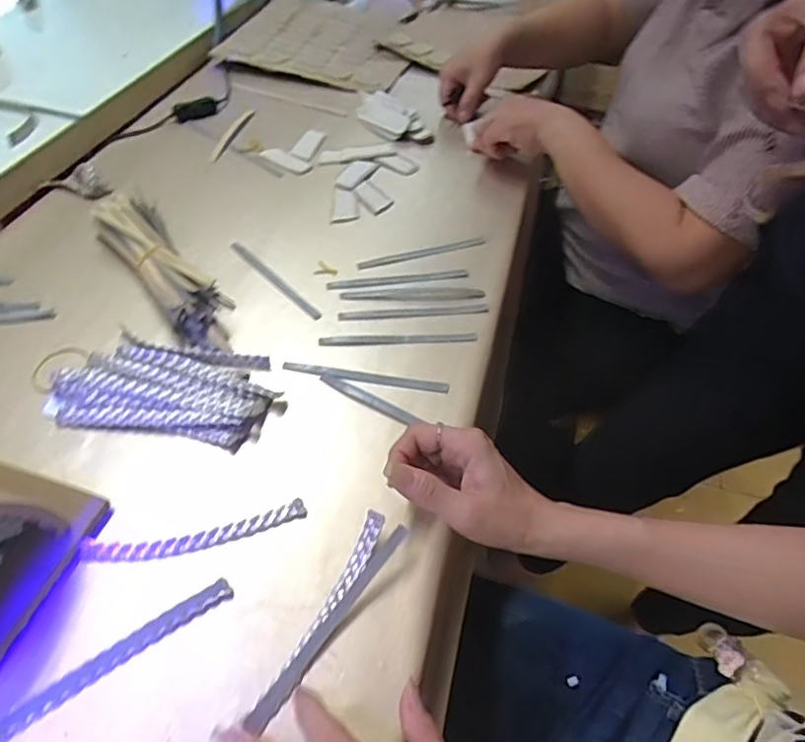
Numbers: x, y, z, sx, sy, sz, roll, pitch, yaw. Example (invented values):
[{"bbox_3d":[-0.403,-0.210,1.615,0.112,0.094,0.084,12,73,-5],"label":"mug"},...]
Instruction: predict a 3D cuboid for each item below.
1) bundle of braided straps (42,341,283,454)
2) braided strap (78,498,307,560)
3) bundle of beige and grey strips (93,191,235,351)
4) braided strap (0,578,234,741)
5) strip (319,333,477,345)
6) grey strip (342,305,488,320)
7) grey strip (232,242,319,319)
[{"bbox_3d":[-0.195,0.018,0.464,0.168,0.015,0.082,13,50,7],"label":"bundle of braided straps"},{"bbox_3d":[-0.142,0.113,0.396,0.148,0.005,0.019,-10,51,-12],"label":"braided strap"},{"bbox_3d":[-0.229,-0.105,0.545,0.060,0.040,0.225,-32,58,-27],"label":"bundle of beige and grey strips"},{"bbox_3d":[-0.173,0.172,0.344,0.147,0.005,0.014,-28,57,-25],"label":"braided strap"},{"bbox_3d":[-0.003,-0.030,0.527,0.144,0.006,0.010,-2,49,-5],"label":"strip"},{"bbox_3d":[0.011,-0.056,0.552,0.144,0.006,0.013,-3,50,-6],"label":"grey strip"},{"bbox_3d":[-0.128,-0.093,0.574,0.011,0.005,0.146,-34,59,-28],"label":"grey strip"}]

